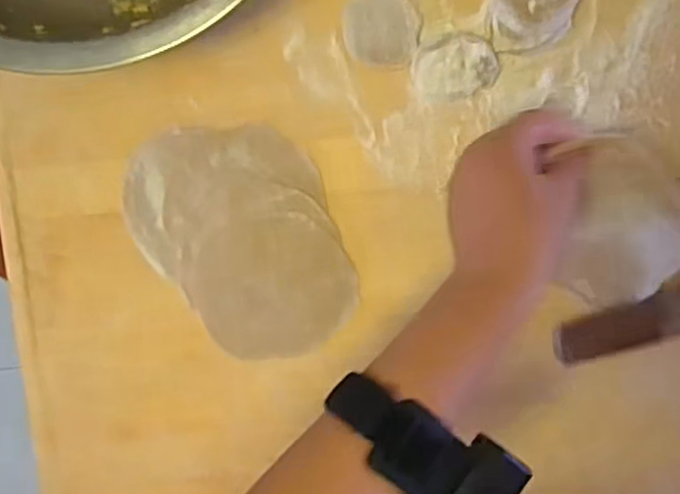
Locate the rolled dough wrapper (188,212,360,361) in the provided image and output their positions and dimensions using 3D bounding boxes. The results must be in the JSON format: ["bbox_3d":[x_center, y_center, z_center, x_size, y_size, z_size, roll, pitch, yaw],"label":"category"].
[{"bbox_3d":[-0.044,0.025,0.472,0.101,0.006,0.093,0,100,3],"label":"rolled dough wrapper"}]

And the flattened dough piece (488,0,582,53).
[{"bbox_3d":[0.113,-0.140,0.420,0.051,0.022,0.046,-12,97,7],"label":"flattened dough piece"}]

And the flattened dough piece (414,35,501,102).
[{"bbox_3d":[0.069,-0.108,0.433,0.049,0.015,0.036,-8,98,6],"label":"flattened dough piece"}]

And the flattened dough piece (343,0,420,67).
[{"bbox_3d":[0.025,-0.133,0.439,0.045,0.012,0.043,1,99,5],"label":"flattened dough piece"}]

